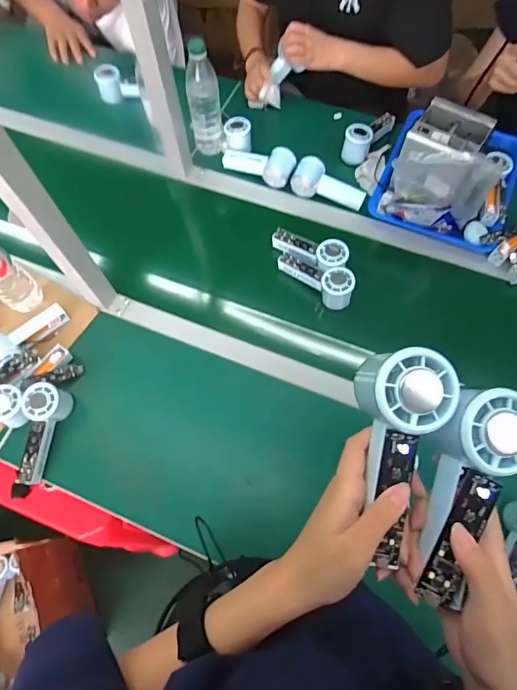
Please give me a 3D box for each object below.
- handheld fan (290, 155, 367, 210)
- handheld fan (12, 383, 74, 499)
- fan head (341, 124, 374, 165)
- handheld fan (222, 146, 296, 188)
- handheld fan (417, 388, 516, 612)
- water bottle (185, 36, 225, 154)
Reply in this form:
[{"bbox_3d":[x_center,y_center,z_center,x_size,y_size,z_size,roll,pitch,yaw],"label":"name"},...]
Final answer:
[{"bbox_3d":[0.142,-0.326,0.816,0.149,0.047,0.058,20,70,9],"label":"handheld fan"},{"bbox_3d":[-0.341,0.142,0.639,0.066,0.050,0.153,2,68,2],"label":"handheld fan"},{"bbox_3d":[0.210,-0.423,0.855,0.057,0.062,0.070,18,69,9],"label":"fan head"},{"bbox_3d":[-0.002,-0.374,0.838,0.159,0.048,0.057,16,69,8],"label":"handheld fan"},{"bbox_3d":[0.146,0.103,0.283,0.057,0.032,0.146,18,93,9],"label":"handheld fan"},{"bbox_3d":[-0.106,-0.472,0.805,0.059,0.215,0.054,-17,68,-5],"label":"water bottle"}]

